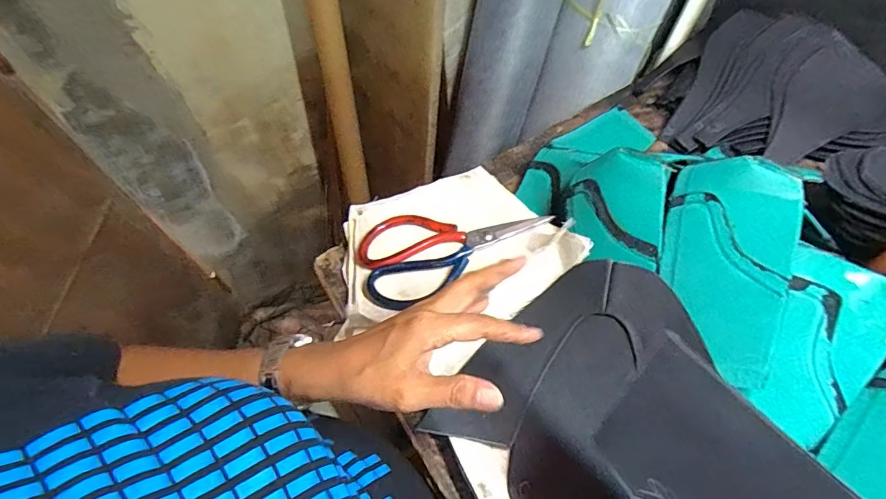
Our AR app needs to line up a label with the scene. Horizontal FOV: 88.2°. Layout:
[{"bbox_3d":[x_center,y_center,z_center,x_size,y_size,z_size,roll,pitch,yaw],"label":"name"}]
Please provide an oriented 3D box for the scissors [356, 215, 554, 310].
[{"bbox_3d":[0.006,-0.012,0.453,0.188,0.014,0.089,-26,60,-12],"label":"scissors"}]

